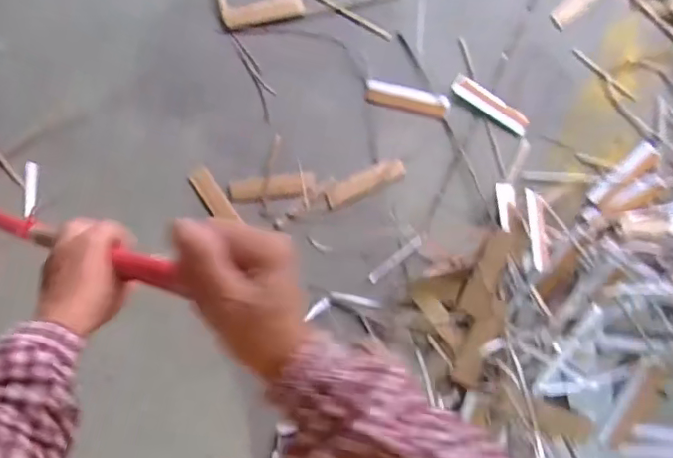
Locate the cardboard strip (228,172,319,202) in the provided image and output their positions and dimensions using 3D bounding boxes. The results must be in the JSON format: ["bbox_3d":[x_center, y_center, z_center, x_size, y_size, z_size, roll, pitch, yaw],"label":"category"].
[{"bbox_3d":[-0.134,-0.087,1.189,0.180,0.015,0.047,-5,83,-4],"label":"cardboard strip"}]

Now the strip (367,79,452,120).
[{"bbox_3d":[0.156,-0.283,1.241,0.182,0.010,0.054,14,83,-1],"label":"strip"}]

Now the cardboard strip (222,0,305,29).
[{"bbox_3d":[-0.161,-0.484,1.266,0.176,0.016,0.052,-15,84,-5],"label":"cardboard strip"}]

